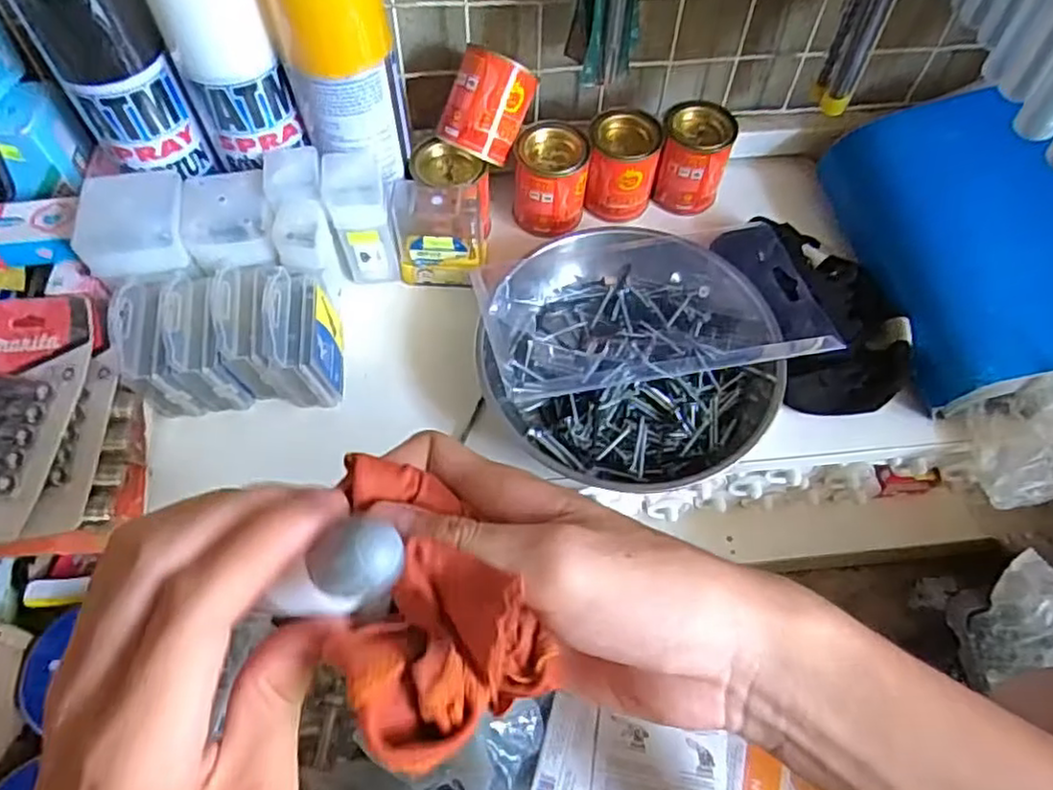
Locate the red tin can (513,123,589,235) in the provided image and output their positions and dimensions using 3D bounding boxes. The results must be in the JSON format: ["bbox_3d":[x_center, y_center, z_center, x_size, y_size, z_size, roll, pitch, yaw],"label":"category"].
[{"bbox_3d":[0.019,-0.162,0.520,0.053,0.068,0.053,0,57,0],"label":"red tin can"}]

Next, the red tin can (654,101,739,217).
[{"bbox_3d":[0.129,-0.182,0.532,0.054,0.068,0.047,17,58,11],"label":"red tin can"}]

